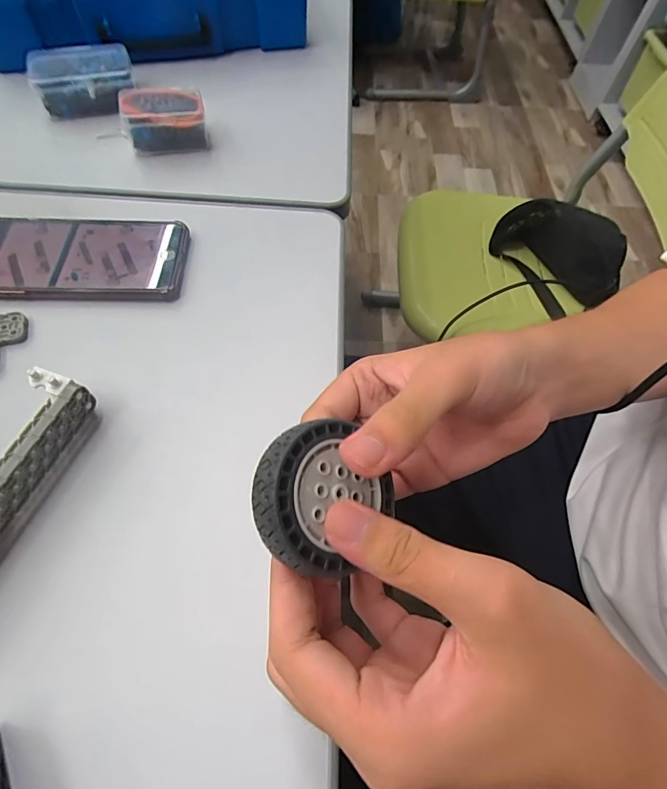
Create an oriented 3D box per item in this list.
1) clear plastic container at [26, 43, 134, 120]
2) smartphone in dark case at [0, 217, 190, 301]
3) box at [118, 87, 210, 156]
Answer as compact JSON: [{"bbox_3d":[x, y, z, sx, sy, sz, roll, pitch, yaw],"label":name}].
[{"bbox_3d":[-0.257,-0.323,0.427,0.096,0.037,0.066,-16,63,-10],"label":"clear plastic container"},{"bbox_3d":[-0.198,-0.105,0.322,0.160,0.012,0.077,-2,62,-3],"label":"smartphone in dark case"},{"bbox_3d":[-0.159,-0.262,0.396,0.073,0.038,0.043,-12,63,-9],"label":"box"}]

